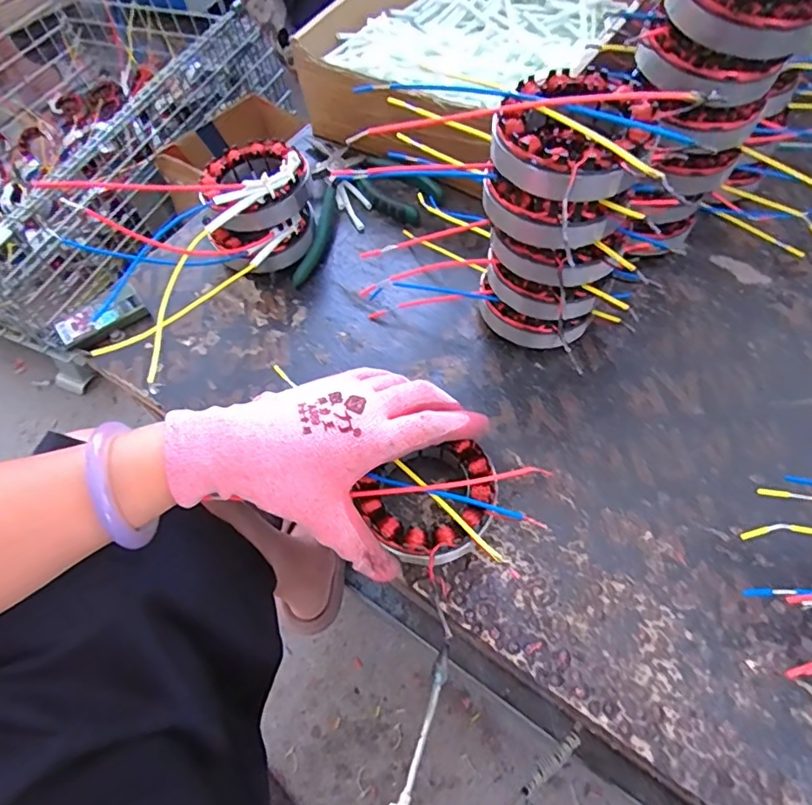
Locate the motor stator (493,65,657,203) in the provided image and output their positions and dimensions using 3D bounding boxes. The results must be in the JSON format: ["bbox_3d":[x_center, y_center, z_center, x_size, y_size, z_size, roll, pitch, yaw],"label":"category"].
[{"bbox_3d":[0.092,-0.146,0.301,0.082,0.038,0.079,-2,59,4],"label":"motor stator"}]

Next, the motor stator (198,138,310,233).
[{"bbox_3d":[-0.122,-0.176,0.429,0.086,0.034,0.085,-2,59,4],"label":"motor stator"}]

